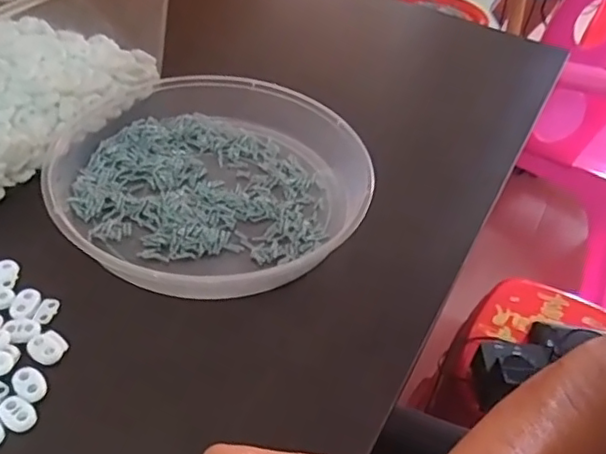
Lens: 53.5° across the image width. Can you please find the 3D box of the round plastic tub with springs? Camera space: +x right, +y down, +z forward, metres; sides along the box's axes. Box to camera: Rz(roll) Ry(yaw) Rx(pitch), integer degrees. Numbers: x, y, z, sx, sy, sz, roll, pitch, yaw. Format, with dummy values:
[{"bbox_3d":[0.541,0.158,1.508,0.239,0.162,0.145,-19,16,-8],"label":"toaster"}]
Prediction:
[{"bbox_3d":[-0.071,-0.048,0.467,0.229,0.037,0.229,-3,43,-9],"label":"round plastic tub with springs"}]

